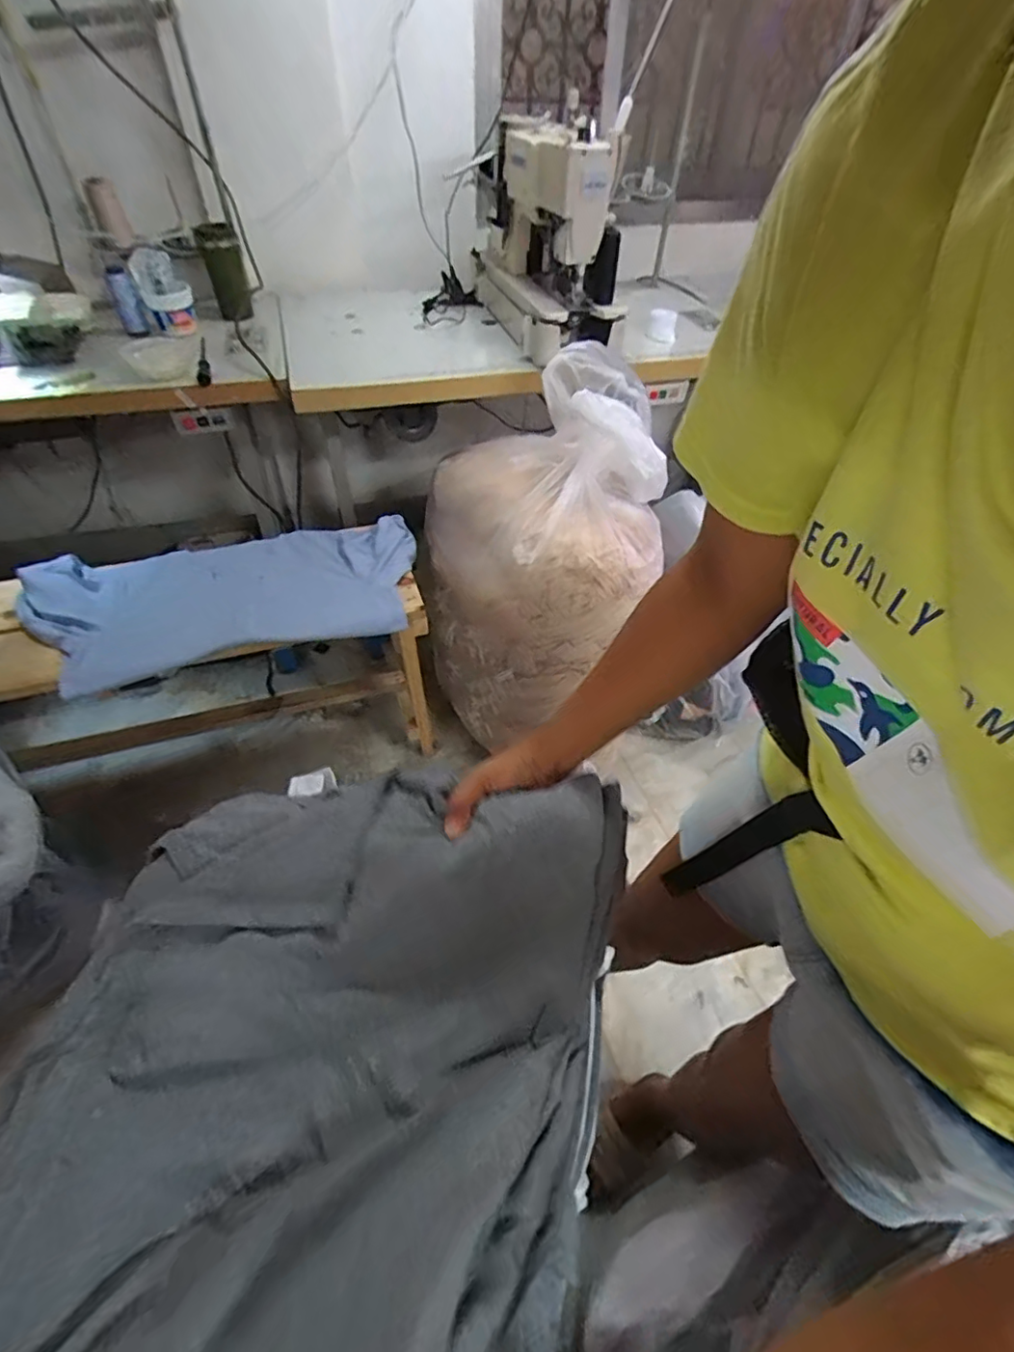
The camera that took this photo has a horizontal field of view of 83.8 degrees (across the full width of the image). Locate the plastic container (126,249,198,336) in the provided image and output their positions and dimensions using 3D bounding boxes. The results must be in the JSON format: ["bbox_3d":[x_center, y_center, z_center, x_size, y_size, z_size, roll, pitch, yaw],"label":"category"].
[{"bbox_3d":[-0.691,-0.771,1.144,0.097,0.131,0.091,-21,52,-21],"label":"plastic container"}]

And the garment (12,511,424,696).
[{"bbox_3d":[-0.515,-0.159,1.070,0.680,0.075,0.298,-13,49,-14],"label":"garment"}]

